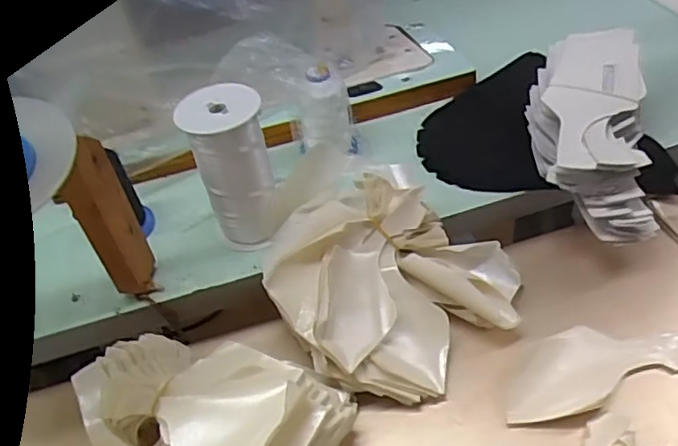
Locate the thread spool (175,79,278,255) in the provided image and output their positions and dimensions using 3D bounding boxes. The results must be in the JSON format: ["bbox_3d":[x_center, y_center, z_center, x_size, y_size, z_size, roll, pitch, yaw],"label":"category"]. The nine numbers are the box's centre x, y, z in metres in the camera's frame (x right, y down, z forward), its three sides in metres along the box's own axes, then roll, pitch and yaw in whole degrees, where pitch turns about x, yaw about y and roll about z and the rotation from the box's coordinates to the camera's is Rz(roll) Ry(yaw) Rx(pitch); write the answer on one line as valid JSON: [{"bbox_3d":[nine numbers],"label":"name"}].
[{"bbox_3d":[-0.105,-0.051,0.621,0.075,0.158,0.081,-13,45,-5],"label":"thread spool"}]

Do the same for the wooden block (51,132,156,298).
[{"bbox_3d":[-0.206,0.006,0.567,0.026,0.187,0.058,20,52,26],"label":"wooden block"}]

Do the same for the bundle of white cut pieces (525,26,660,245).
[{"bbox_3d":[0.259,-0.098,0.626,0.108,0.086,0.240,1,64,7],"label":"bundle of white cut pieces"}]

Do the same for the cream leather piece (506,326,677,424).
[{"bbox_3d":[0.227,0.121,0.537,0.182,0.011,0.076,-15,45,-7],"label":"cream leather piece"}]

